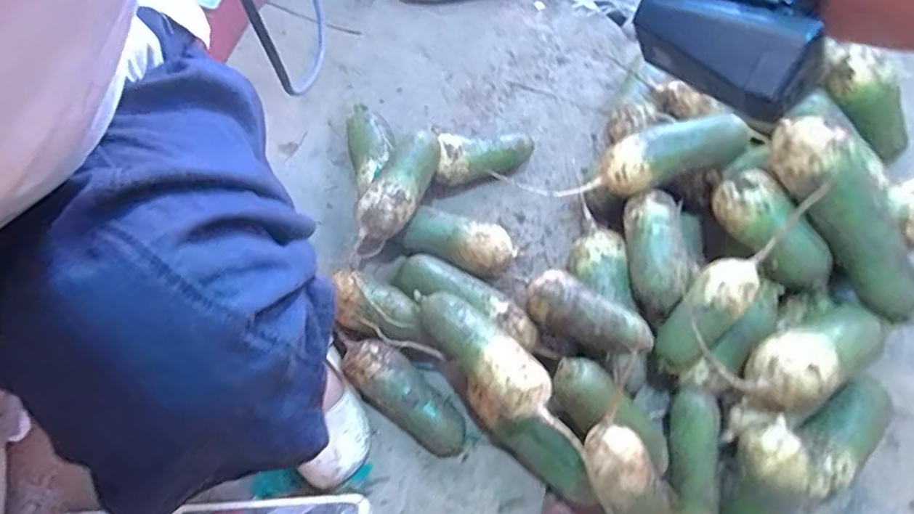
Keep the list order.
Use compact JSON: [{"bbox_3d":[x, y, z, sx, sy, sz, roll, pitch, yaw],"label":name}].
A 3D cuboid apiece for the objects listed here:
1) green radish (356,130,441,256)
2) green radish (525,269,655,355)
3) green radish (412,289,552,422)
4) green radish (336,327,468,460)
[{"bbox_3d":[-0.071,-0.080,0.686,0.056,0.047,0.162,27,67,8],"label":"green radish"},{"bbox_3d":[0.147,0.064,0.627,0.150,0.047,0.068,25,65,40],"label":"green radish"},{"bbox_3d":[0.023,0.099,0.610,0.061,0.063,0.188,-39,53,-17],"label":"green radish"},{"bbox_3d":[-0.060,0.155,0.647,0.174,0.060,0.067,38,70,13],"label":"green radish"}]

